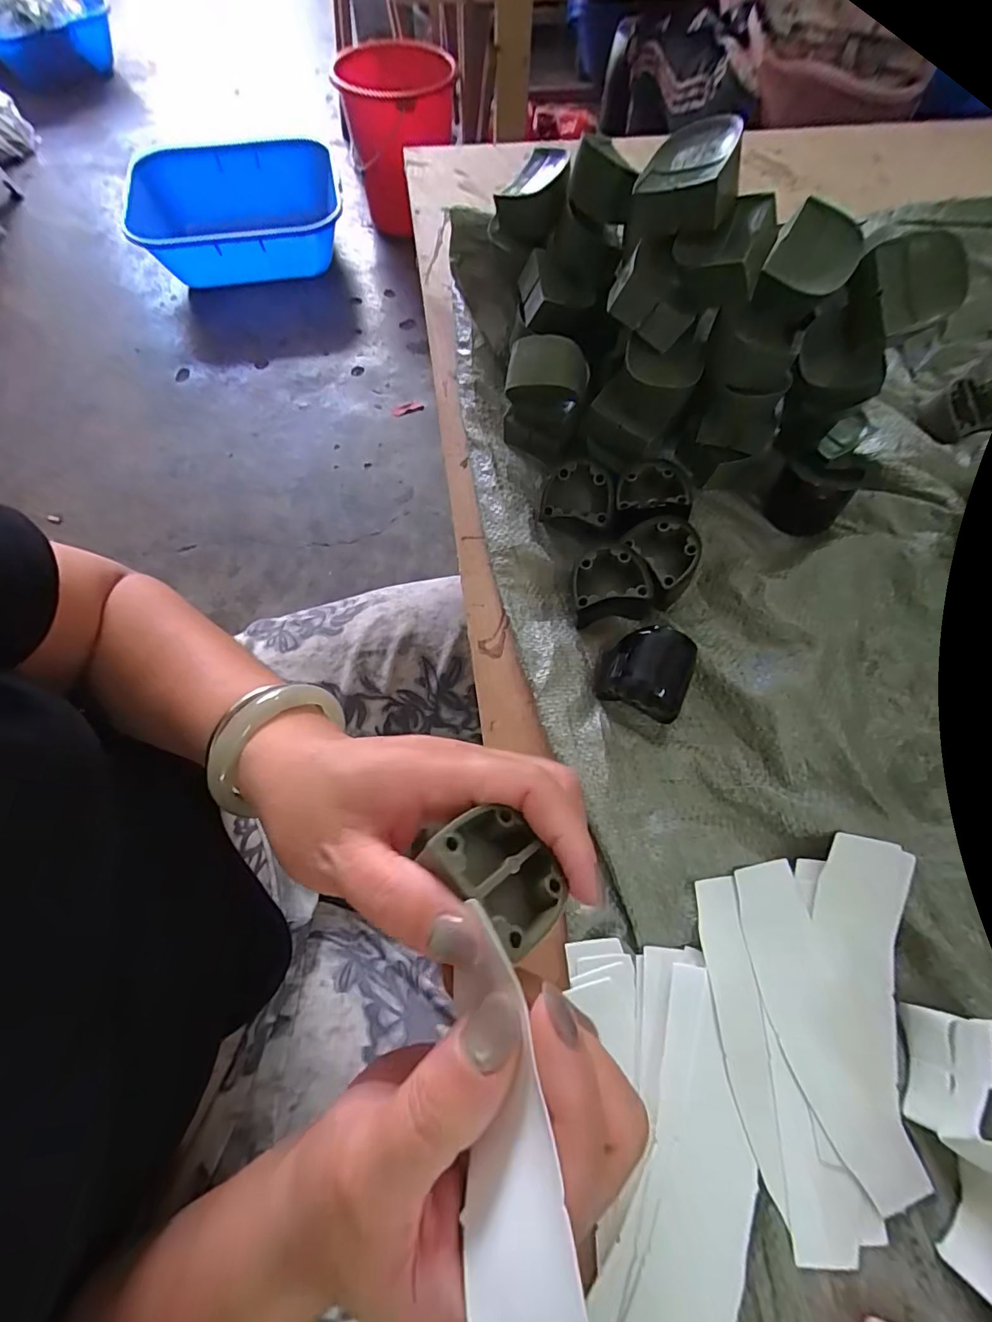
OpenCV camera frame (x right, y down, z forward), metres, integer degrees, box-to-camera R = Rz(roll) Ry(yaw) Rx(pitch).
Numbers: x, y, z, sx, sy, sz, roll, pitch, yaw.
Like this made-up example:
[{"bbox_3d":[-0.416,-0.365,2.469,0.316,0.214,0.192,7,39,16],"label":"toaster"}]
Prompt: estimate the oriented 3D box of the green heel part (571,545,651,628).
[{"bbox_3d":[0.067,-0.046,0.301,0.046,0.033,0.037,-11,69,-5],"label":"green heel part"}]

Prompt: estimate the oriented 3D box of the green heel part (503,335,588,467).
[{"bbox_3d":[0.031,-0.165,0.320,0.049,0.082,0.039,5,68,1],"label":"green heel part"}]

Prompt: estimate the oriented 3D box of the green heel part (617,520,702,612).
[{"bbox_3d":[0.100,-0.062,0.306,0.044,0.031,0.044,0,68,0],"label":"green heel part"}]

